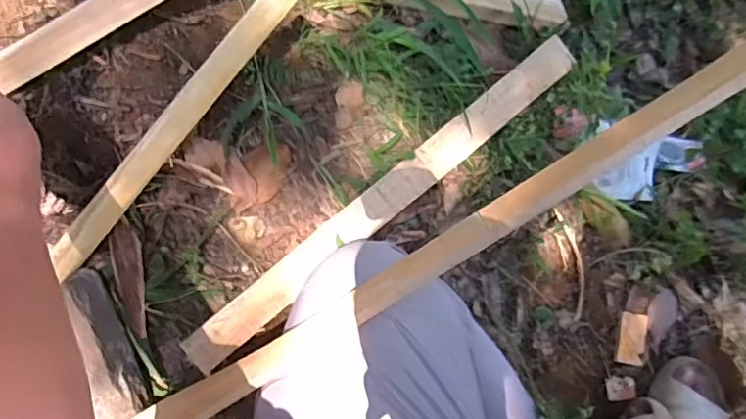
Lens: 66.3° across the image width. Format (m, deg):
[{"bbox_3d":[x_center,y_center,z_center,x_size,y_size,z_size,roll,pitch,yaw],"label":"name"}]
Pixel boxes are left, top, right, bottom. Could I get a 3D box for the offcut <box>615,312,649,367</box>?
[{"bbox_3d":[0.414,0.206,0.911,0.044,0.012,0.081,14,73,5],"label":"offcut"}]

